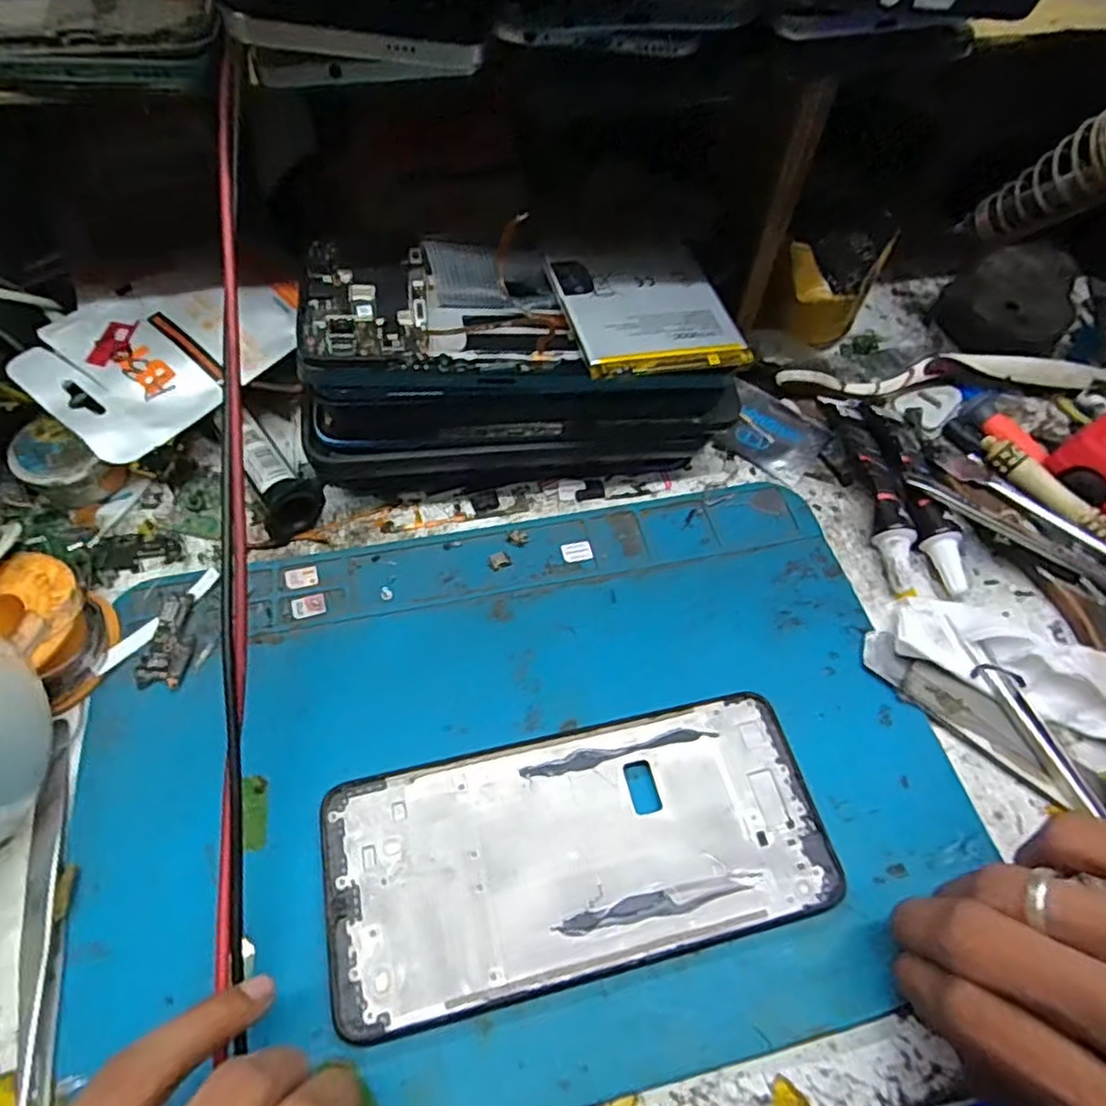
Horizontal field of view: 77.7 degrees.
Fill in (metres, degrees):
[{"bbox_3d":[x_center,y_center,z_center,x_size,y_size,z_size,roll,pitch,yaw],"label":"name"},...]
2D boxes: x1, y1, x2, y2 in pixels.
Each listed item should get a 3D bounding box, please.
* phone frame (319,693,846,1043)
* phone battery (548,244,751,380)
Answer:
[{"bbox_3d":[0.009,0.096,0.225,0.159,0.007,0.072,-11,57,-9],"label":"phone frame"},{"bbox_3d":[0.035,-0.095,0.260,0.063,0.006,0.065,-13,60,-11],"label":"phone battery"}]

